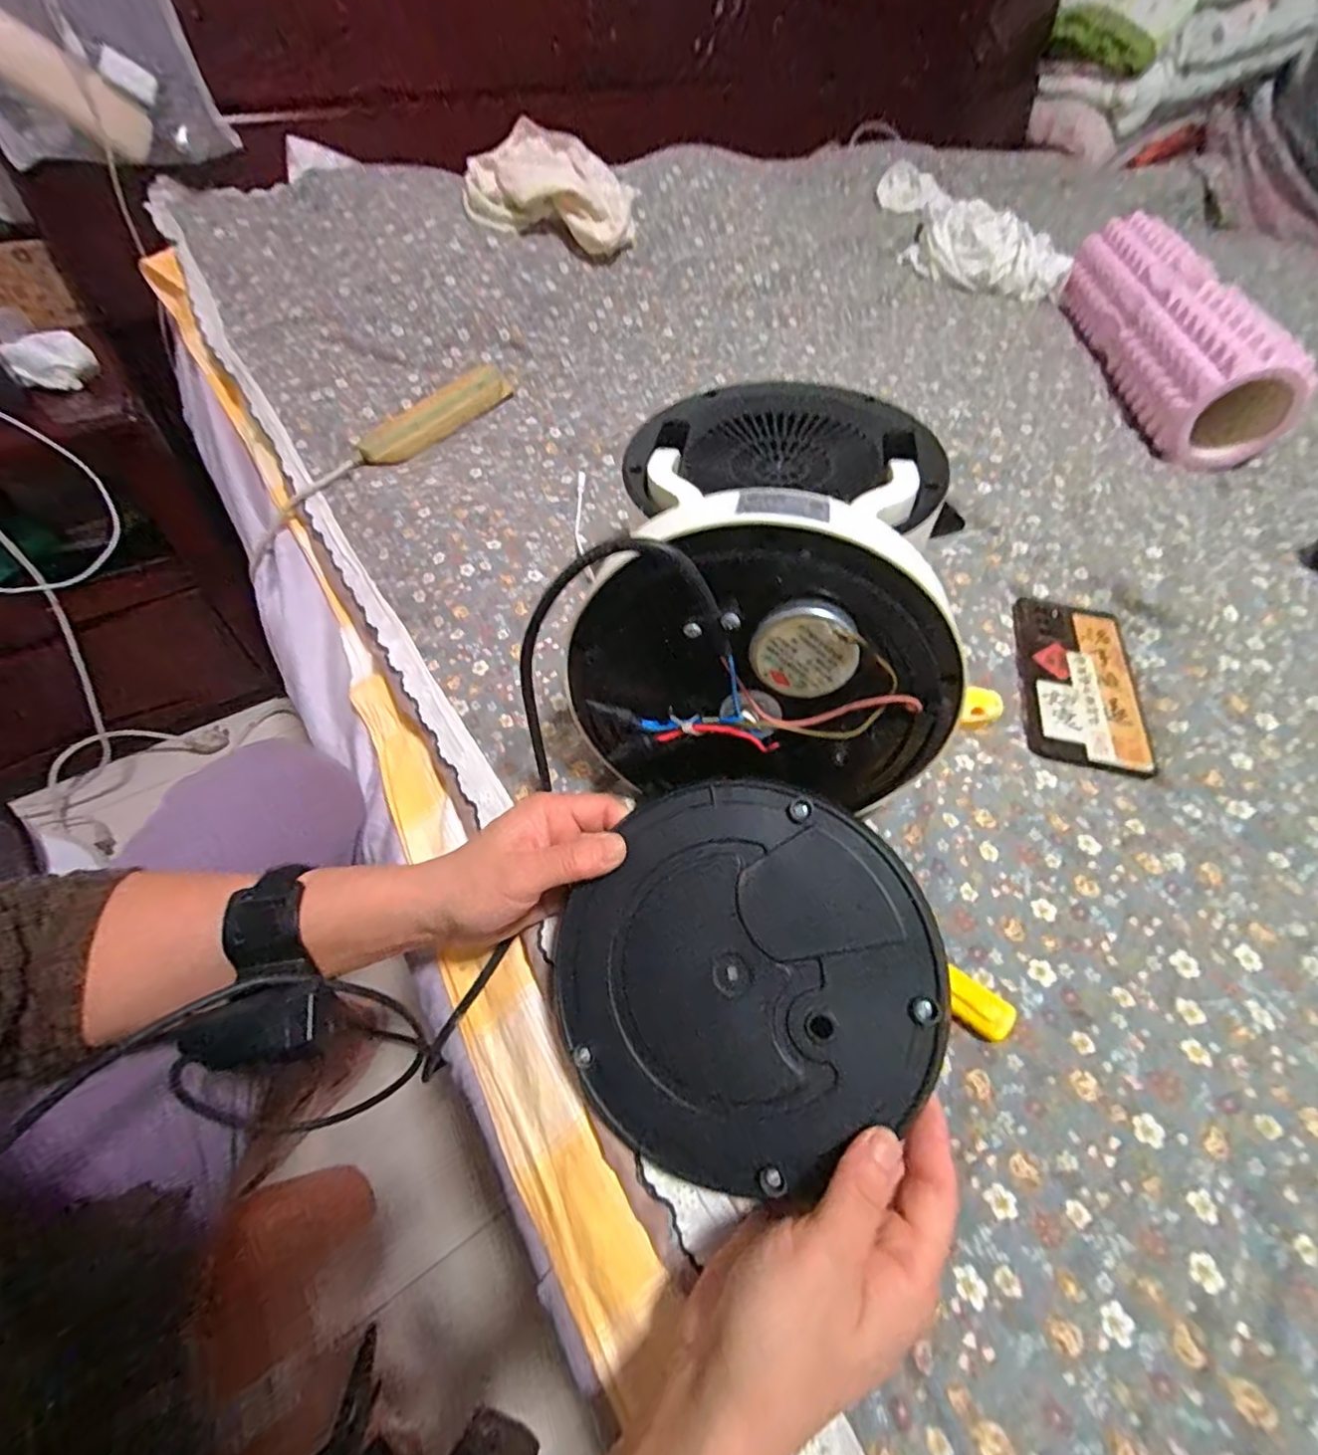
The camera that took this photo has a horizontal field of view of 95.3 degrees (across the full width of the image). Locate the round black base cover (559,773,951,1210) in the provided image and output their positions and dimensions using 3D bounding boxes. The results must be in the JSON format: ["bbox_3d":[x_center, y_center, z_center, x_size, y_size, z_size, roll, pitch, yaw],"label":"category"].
[{"bbox_3d":[0.037,0.122,0.301,0.187,0.010,0.172,-4,77,16],"label":"round black base cover"}]

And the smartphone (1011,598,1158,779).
[{"bbox_3d":[0.311,-0.035,0.446,0.079,0.010,0.166,12,55,9],"label":"smartphone"}]

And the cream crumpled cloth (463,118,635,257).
[{"bbox_3d":[-0.134,-0.649,0.738,0.202,0.107,0.074,-8,53,-9],"label":"cream crumpled cloth"}]

